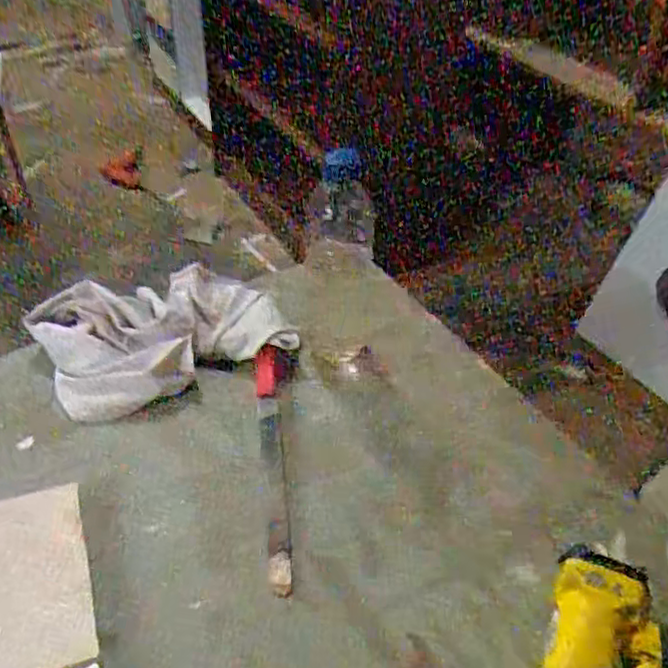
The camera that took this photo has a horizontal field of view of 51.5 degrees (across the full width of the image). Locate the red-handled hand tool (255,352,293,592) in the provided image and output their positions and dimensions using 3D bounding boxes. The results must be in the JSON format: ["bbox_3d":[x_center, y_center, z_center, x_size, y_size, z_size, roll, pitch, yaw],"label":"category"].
[{"bbox_3d":[-0.057,0.111,0.634,0.025,0.023,0.261,-3,42,-5],"label":"red-handled hand tool"}]

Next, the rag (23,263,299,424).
[{"bbox_3d":[-0.184,-0.004,0.739,0.242,0.051,0.163,-19,45,-21],"label":"rag"}]

